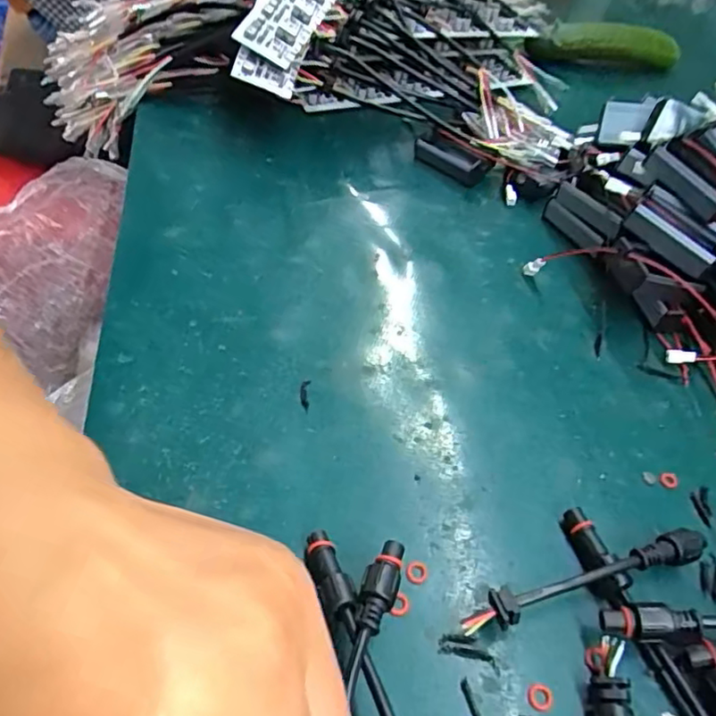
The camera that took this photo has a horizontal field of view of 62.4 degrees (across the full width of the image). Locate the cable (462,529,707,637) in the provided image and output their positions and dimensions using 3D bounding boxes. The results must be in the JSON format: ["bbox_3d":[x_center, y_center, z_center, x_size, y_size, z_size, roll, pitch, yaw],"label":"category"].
[{"bbox_3d":[0.087,0.085,0.224,0.103,0.017,0.012,-12,51,-15],"label":"cable"}]

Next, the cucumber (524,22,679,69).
[{"bbox_3d":[0.220,-0.283,0.539,0.142,0.036,0.025,-3,49,-7],"label":"cucumber"}]

